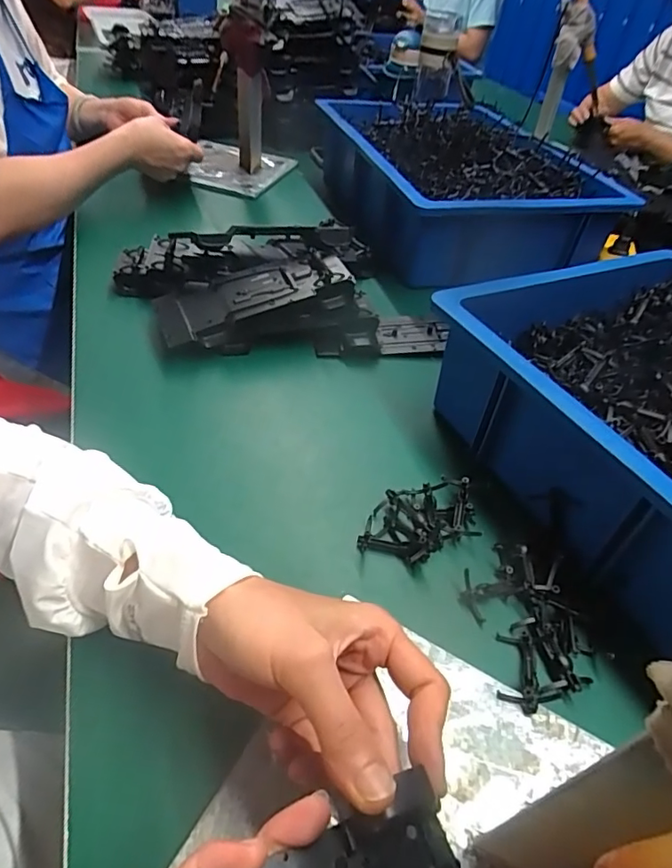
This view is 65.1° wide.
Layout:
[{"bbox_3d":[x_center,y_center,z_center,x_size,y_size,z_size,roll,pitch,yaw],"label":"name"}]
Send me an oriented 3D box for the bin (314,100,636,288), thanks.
[{"bbox_3d":[0.174,-0.394,0.804,0.327,0.114,0.479,-6,45,-13],"label":"bin"}]

